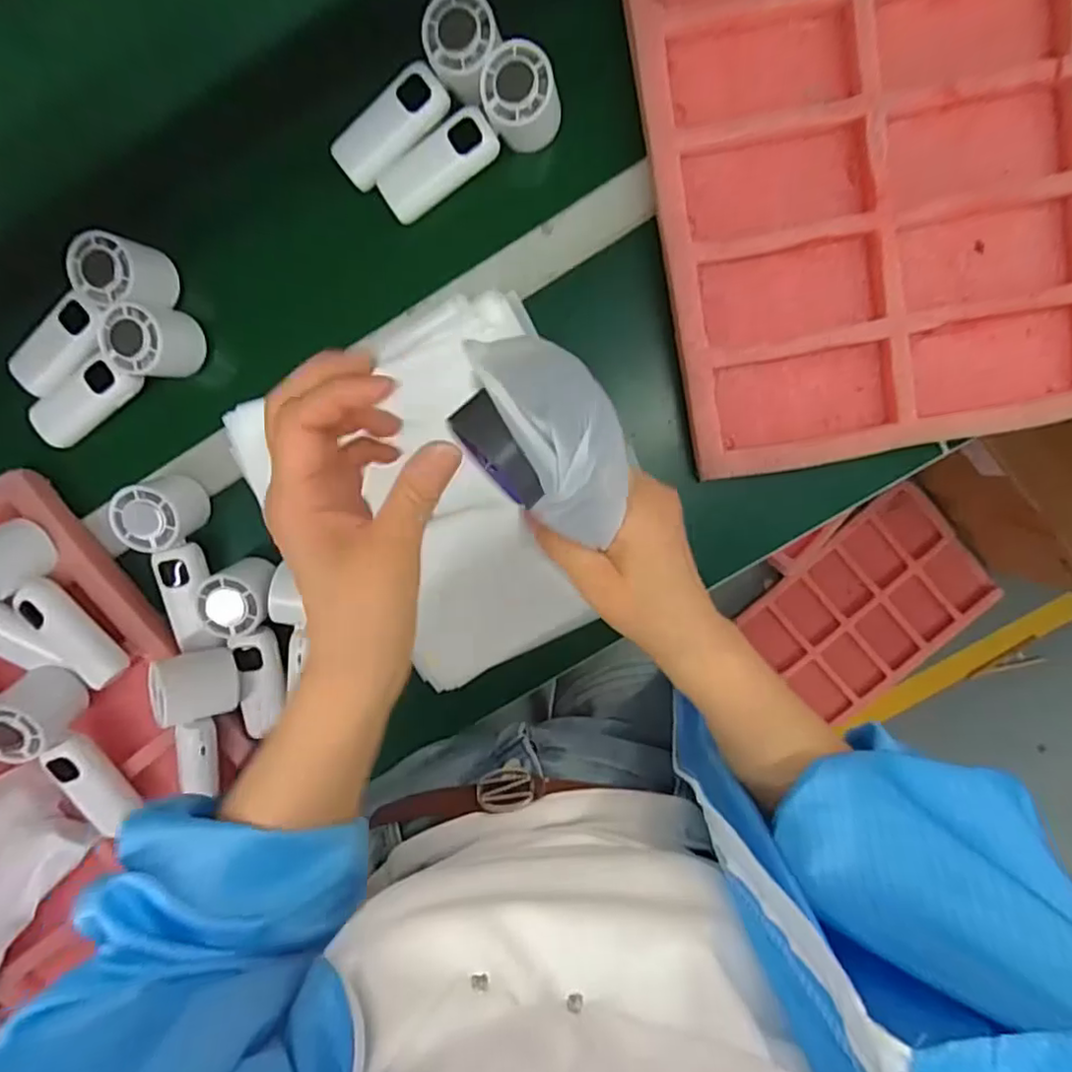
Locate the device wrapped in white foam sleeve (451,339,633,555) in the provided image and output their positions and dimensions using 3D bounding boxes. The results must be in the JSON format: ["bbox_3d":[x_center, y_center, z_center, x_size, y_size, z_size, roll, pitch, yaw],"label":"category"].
[{"bbox_3d":[0.010,-0.038,0.274,0.061,0.110,0.041,-31,49,16],"label":"device wrapped in white foam sleeve"}]

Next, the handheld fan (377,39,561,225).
[{"bbox_3d":[-0.055,-0.309,0.475,0.151,0.061,0.046,-32,96,5],"label":"handheld fan"}]

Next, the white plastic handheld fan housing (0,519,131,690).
[{"bbox_3d":[-0.409,0.064,0.506,0.065,0.058,0.151,-31,97,4],"label":"white plastic handheld fan housing"}]

